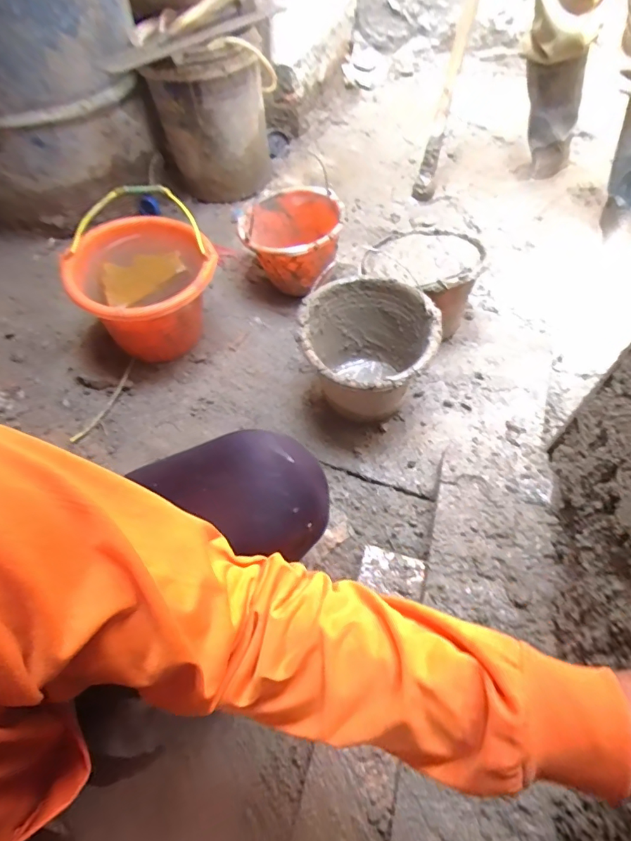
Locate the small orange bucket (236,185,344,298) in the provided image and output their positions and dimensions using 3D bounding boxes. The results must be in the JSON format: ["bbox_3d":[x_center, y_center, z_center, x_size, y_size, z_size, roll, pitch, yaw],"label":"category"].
[{"bbox_3d":[-0.059,-0.417,1.123,0.224,0.191,0.210,1,56,-1],"label":"small orange bucket"}]

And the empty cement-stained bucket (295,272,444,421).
[{"bbox_3d":[0.090,-0.116,0.851,0.224,0.197,0.260,19,58,11],"label":"empty cement-stained bucket"}]

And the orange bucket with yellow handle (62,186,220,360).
[{"bbox_3d":[-0.353,-0.280,0.982,0.275,0.254,0.297,1,56,-1],"label":"orange bucket with yellow handle"}]

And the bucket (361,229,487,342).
[{"bbox_3d":[0.215,-0.280,0.956,0.217,0.172,0.252,34,62,20],"label":"bucket"}]

